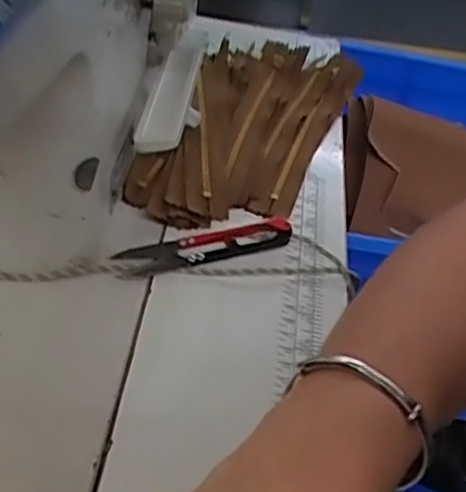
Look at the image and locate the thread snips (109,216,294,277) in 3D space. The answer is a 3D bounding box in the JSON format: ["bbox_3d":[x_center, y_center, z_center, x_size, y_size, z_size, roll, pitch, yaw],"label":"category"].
[{"bbox_3d":[-0.014,0.000,0.397,0.099,0.009,0.027,-10,45,-22],"label":"thread snips"}]

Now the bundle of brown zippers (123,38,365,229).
[{"bbox_3d":[0.011,-0.085,0.490,0.102,0.026,0.226,20,42,10],"label":"bundle of brown zippers"}]

